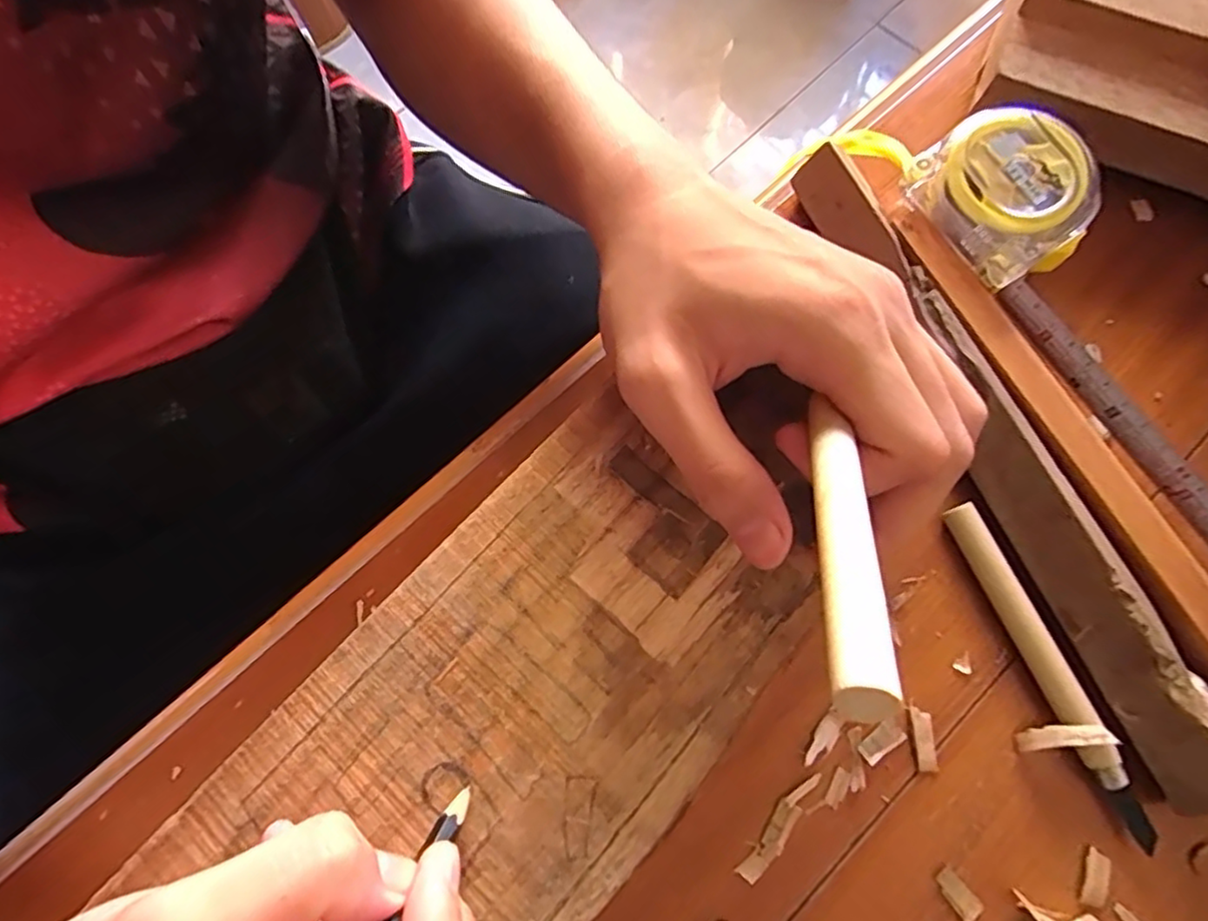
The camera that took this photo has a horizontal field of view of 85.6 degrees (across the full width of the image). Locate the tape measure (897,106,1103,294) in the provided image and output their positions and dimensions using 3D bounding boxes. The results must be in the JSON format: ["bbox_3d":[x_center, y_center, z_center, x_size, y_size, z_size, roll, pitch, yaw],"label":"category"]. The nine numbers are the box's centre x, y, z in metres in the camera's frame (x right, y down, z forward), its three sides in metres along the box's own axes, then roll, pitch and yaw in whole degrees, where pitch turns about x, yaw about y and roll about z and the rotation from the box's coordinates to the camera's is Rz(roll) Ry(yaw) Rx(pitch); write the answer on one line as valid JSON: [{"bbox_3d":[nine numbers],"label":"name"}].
[{"bbox_3d":[0.173,-0.112,0.280,0.062,0.033,0.068,-25,75,-6],"label":"tape measure"}]

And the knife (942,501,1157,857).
[{"bbox_3d":[0.162,0.075,0.239,0.011,0.011,0.126,-21,75,-5],"label":"knife"}]

